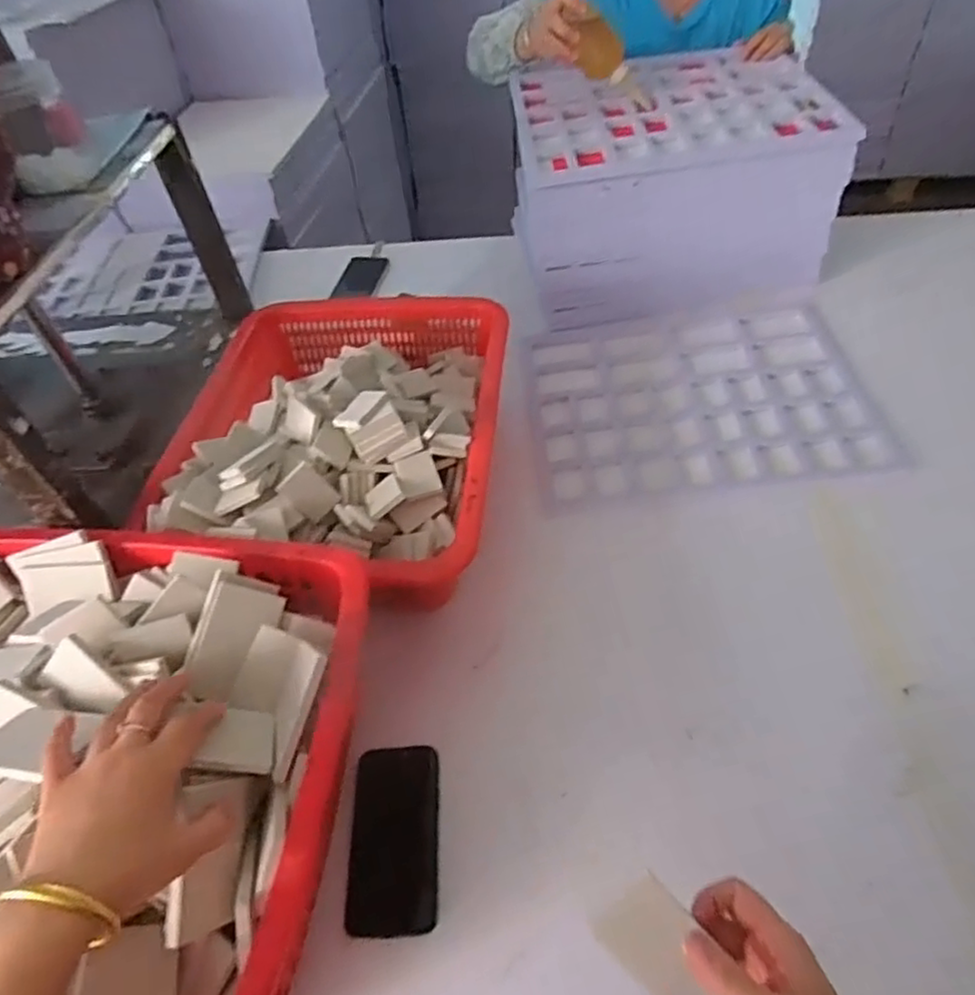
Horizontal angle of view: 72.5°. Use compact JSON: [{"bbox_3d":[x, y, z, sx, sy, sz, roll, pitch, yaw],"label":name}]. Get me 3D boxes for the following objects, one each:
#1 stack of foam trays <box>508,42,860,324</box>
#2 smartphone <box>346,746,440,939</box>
[{"bbox_3d":[0.266,-0.484,1.030,0.420,0.237,0.383,-5,47,3],"label":"stack of foam trays"},{"bbox_3d":[-0.079,0.292,0.577,0.074,0.010,0.147,-6,47,2],"label":"smartphone"}]

